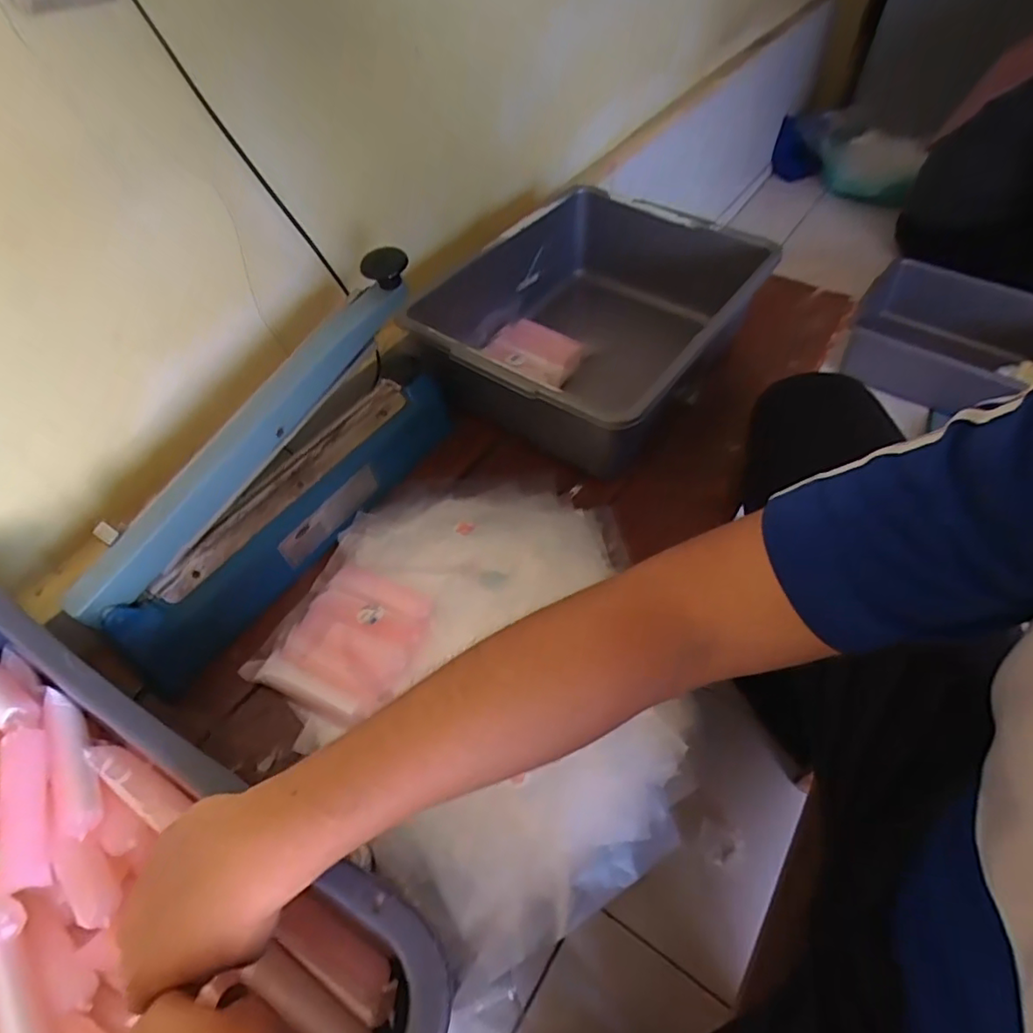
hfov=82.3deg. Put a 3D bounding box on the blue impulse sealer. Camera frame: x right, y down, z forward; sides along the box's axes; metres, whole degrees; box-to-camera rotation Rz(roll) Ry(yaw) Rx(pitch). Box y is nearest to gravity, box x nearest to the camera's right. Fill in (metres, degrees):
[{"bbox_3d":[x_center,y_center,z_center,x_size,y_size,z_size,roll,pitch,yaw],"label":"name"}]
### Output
[{"bbox_3d":[-0.226,-0.049,0.561,0.101,0.191,0.394,29,58,22],"label":"blue impulse sealer"}]

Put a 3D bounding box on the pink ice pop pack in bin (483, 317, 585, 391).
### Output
[{"bbox_3d":[0.020,-0.211,0.763,0.116,0.027,0.083,24,56,19],"label":"pink ice pop pack in bin"}]

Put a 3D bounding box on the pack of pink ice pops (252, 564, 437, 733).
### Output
[{"bbox_3d":[-0.145,0.107,0.525,0.122,0.019,0.127,20,55,17],"label":"pack of pink ice pops"}]

